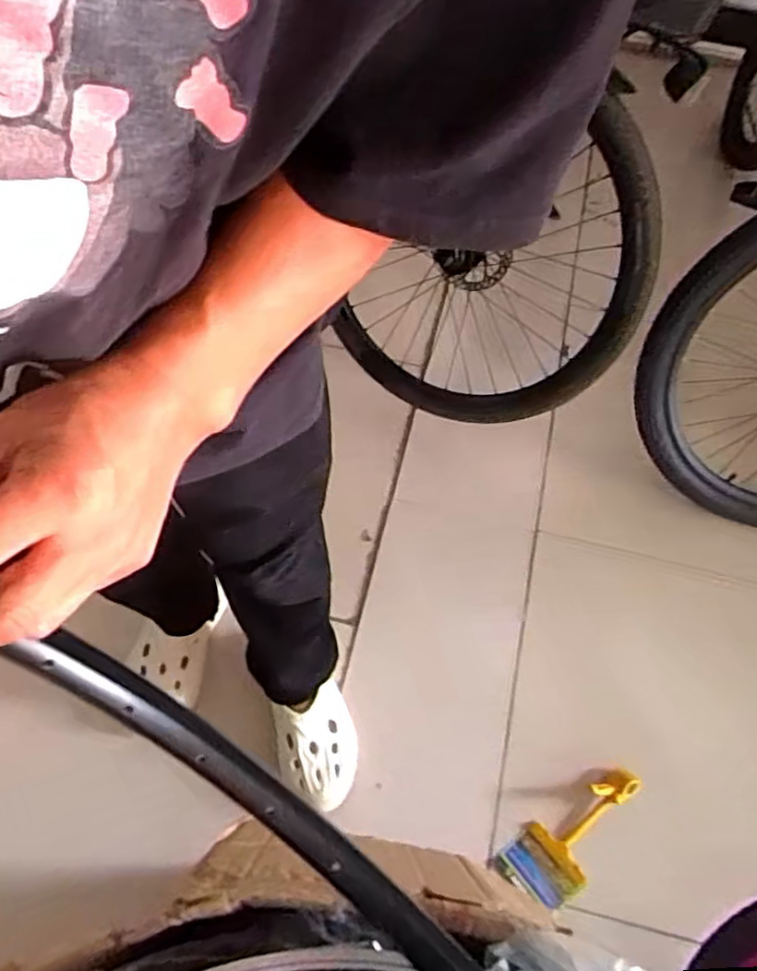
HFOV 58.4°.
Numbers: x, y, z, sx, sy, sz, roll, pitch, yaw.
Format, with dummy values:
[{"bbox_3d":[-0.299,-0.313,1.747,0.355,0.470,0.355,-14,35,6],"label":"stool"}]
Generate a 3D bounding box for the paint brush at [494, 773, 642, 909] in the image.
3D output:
[{"bbox_3d":[0.313,0.550,1.072,0.255,0.034,0.111,-41,69,-8],"label":"paint brush"}]

